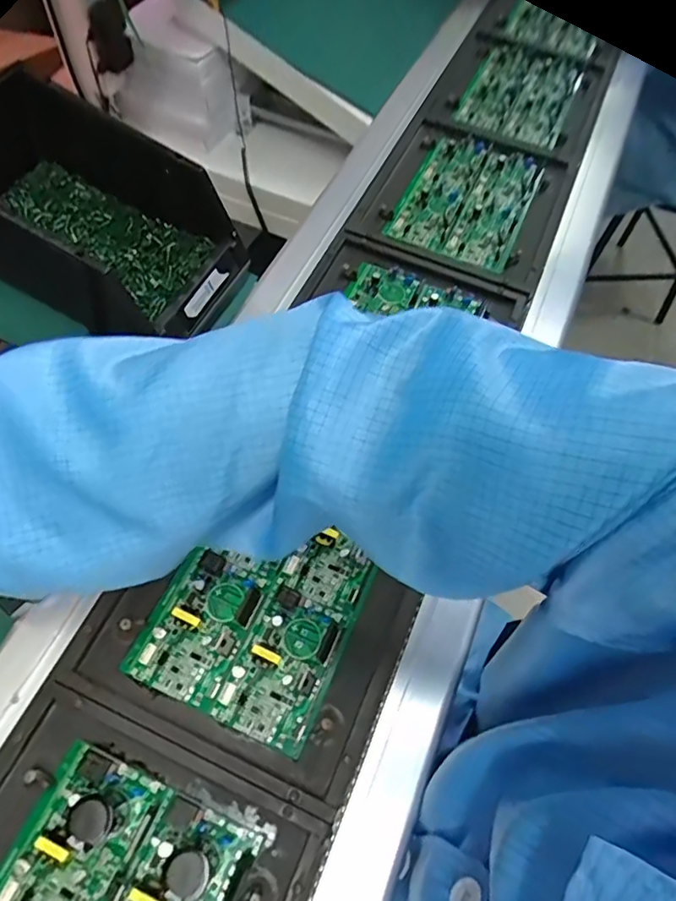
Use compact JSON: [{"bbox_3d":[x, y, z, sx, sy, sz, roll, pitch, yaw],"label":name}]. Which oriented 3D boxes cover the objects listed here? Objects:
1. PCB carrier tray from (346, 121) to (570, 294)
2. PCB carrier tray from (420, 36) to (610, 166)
[{"bbox_3d":[0.165,-0.318,0.694,0.210,0.029,0.263,22,61,9],"label":"PCB carrier tray"},{"bbox_3d":[0.259,-0.507,0.785,0.211,0.035,0.211,23,61,9],"label":"PCB carrier tray"}]

